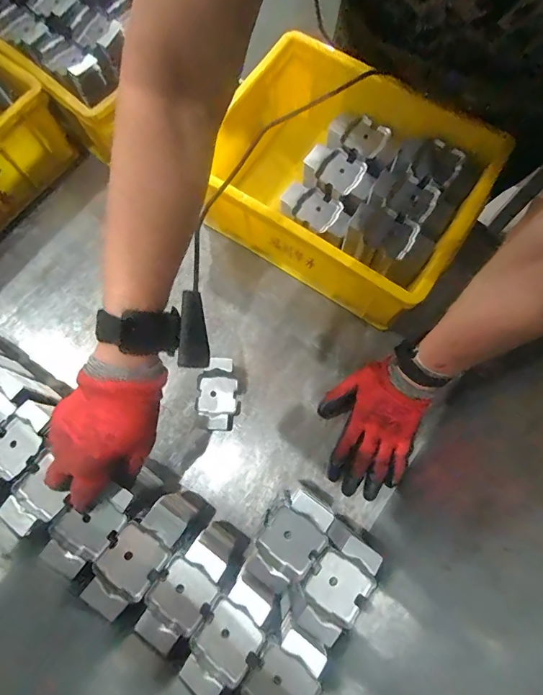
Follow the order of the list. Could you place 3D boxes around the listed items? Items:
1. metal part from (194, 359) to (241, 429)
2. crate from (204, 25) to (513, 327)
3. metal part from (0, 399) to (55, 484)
[{"bbox_3d":[-0.070,0.062,0.533,0.054,0.027,0.090,1,75,1],"label":"metal part"},{"bbox_3d":[0.101,-0.221,0.559,0.319,0.135,0.262,32,77,9],"label":"crate"},{"bbox_3d":[-0.264,0.098,0.417,0.051,0.018,0.093,33,78,9],"label":"metal part"}]

